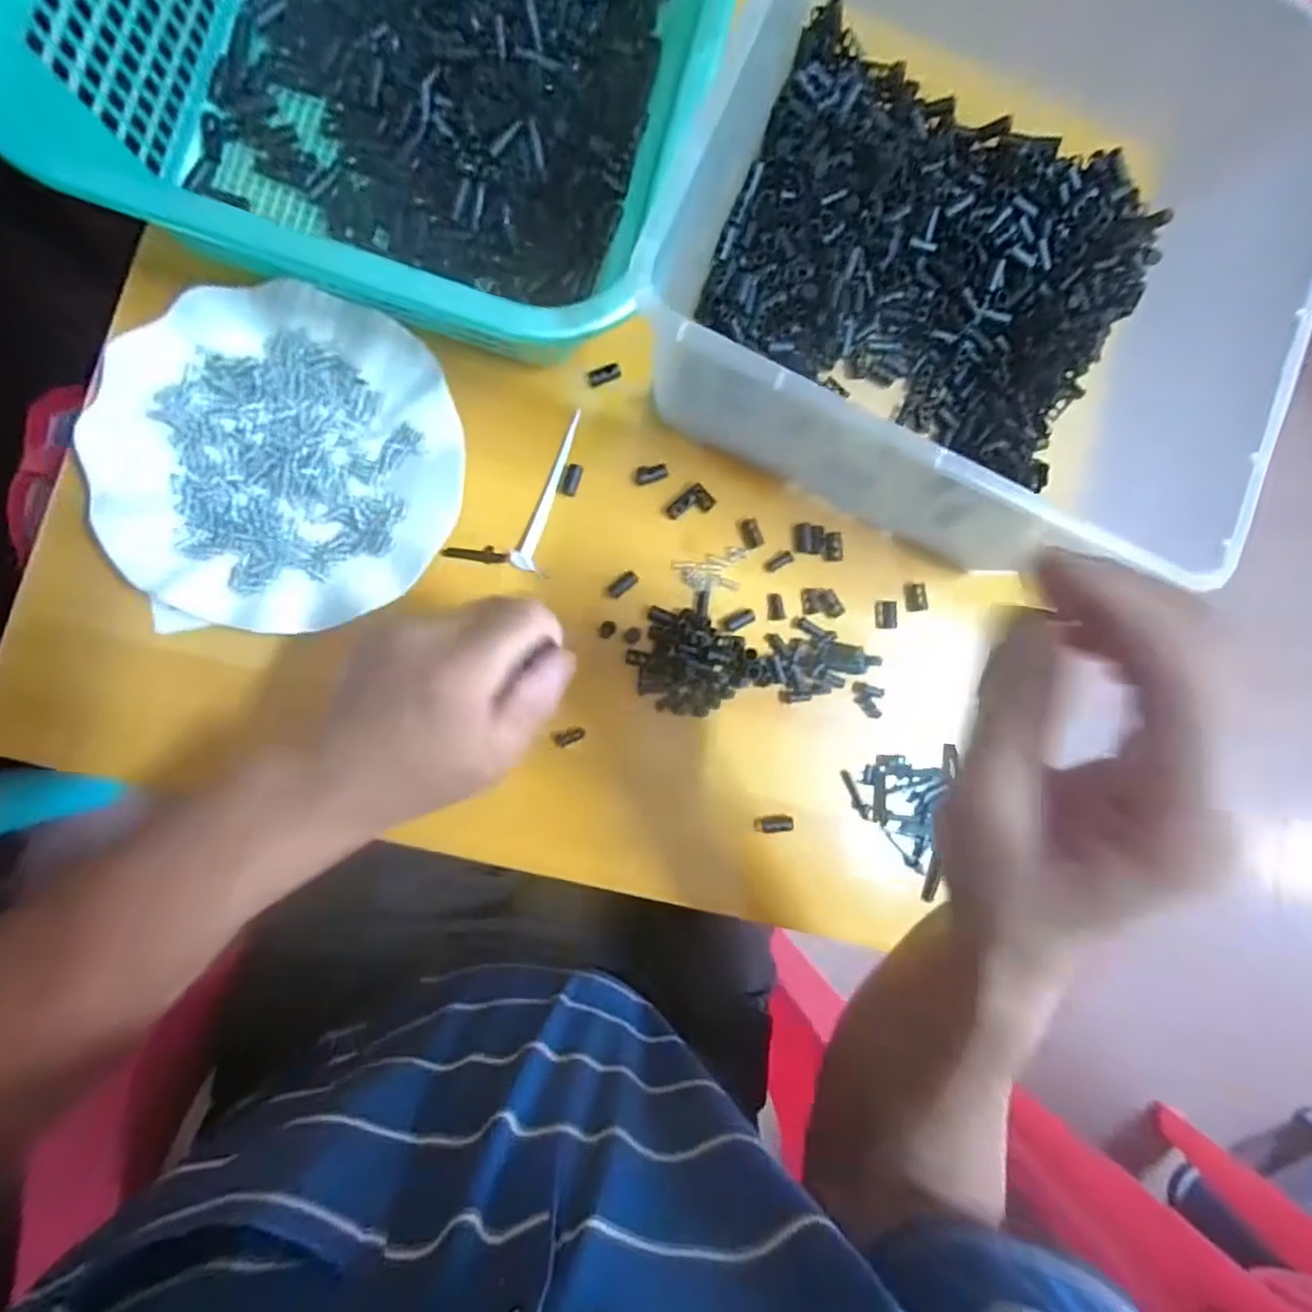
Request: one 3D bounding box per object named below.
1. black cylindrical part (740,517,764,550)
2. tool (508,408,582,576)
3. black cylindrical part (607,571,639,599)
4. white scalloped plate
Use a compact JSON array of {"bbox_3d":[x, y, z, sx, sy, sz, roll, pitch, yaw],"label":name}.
[{"bbox_3d":[0.060,-0.077,0.400,0.012,0.004,0.019,-17,91,-10],"label":"black cylindrical part"},{"bbox_3d":[-0.062,-0.099,0.378,0.013,0.006,0.100,22,84,-8],"label":"tool"},{"bbox_3d":[-0.020,-0.043,0.386,0.021,0.004,0.009,-44,95,-8],"label":"black cylindrical part"},{"bbox_3d":[-0.199,-0.105,0.343,0.176,0.033,0.178,0,88,-9],"label":"white scalloped plate"}]

